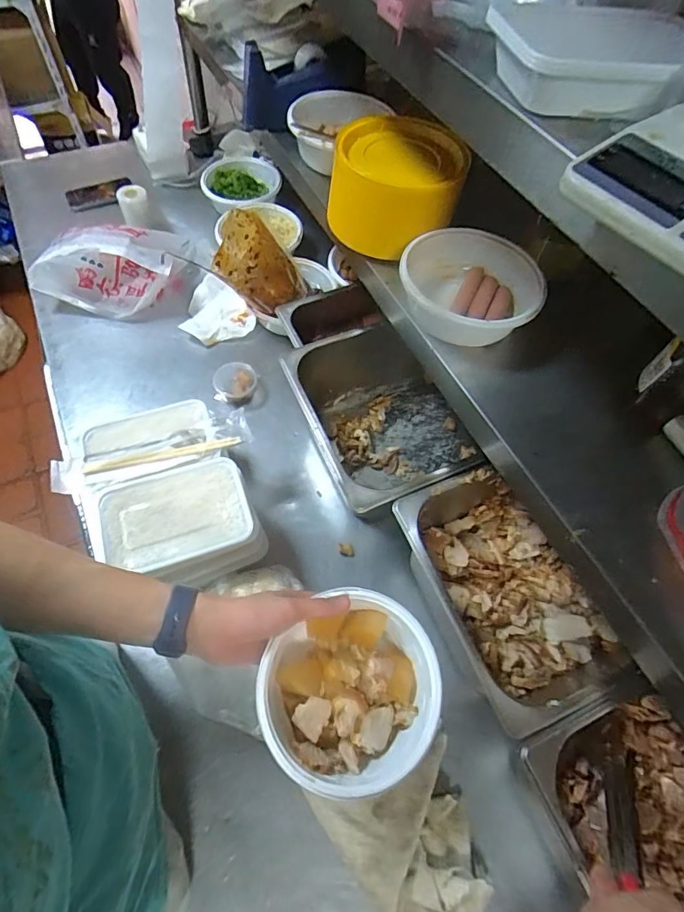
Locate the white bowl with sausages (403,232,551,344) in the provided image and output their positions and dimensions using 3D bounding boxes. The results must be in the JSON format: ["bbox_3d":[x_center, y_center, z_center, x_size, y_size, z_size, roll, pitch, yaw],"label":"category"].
[{"bbox_3d":[0.151,-0.194,0.566,0.159,0.076,0.148,2,60,-3],"label":"white bowl with sausages"}]

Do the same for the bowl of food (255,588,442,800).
[{"bbox_3d":[0.010,0.219,0.441,0.157,0.063,0.165,2,60,-3],"label":"bowl of food"}]

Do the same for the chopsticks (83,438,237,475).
[{"bbox_3d":[-0.227,-0.004,0.596,0.189,0.009,0.018,-12,61,-10],"label":"chopsticks"}]

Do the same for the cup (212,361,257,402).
[{"bbox_3d":[-0.178,-0.123,0.774,0.070,0.032,0.061,-12,61,-10],"label":"cup"}]

